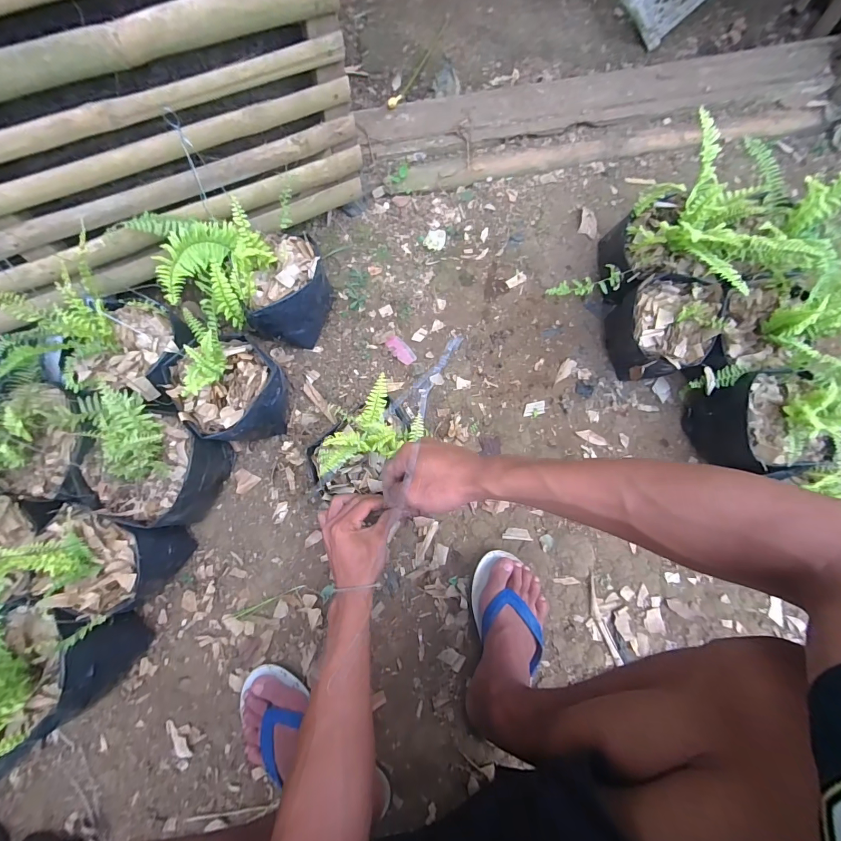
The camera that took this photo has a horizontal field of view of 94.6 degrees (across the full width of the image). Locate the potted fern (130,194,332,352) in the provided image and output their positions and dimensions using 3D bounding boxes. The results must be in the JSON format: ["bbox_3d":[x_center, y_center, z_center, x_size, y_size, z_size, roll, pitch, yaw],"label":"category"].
[{"bbox_3d":[-0.250,-0.227,0.592,0.186,0.216,0.174,-24,75,-7],"label":"potted fern"}]

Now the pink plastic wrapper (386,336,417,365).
[{"bbox_3d":[-0.035,-0.128,0.709,0.031,0.005,0.060,-39,77,-10],"label":"pink plastic wrapper"}]

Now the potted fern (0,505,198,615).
[{"bbox_3d":[-0.443,0.200,0.544,0.167,0.164,0.130,14,74,4],"label":"potted fern"}]

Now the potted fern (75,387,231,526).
[{"bbox_3d":[-0.395,0.062,0.560,0.173,0.176,0.155,15,74,4],"label":"potted fern"}]

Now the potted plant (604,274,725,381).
[{"bbox_3d":[0.403,-0.150,0.656,0.137,0.120,0.148,0,76,0],"label":"potted plant"}]

